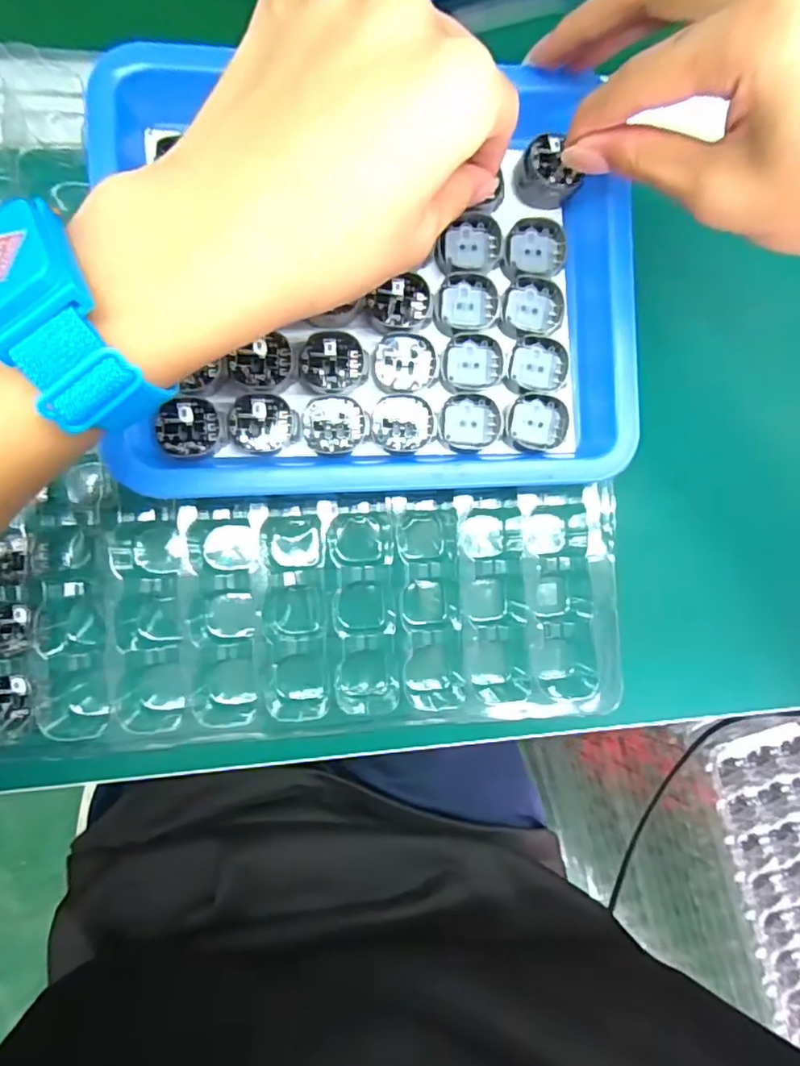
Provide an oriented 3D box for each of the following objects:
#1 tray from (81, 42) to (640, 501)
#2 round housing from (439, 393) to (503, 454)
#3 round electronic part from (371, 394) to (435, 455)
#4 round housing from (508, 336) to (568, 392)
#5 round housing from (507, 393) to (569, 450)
[{"bbox_3d":[-0.009,-0.105,0.251,0.216,0.031,0.173,-2,88,-6],"label":"tray"},{"bbox_3d":[0.032,-0.050,0.259,0.028,0.006,0.025,-3,88,-7],"label":"round housing"},{"bbox_3d":[0.001,-0.048,0.258,0.027,0.009,0.024,-3,88,-7],"label":"round electronic part"},{"bbox_3d":[0.063,-0.076,0.264,0.026,0.009,0.025,0,88,-6],"label":"round housing"},{"bbox_3d":[0.062,-0.050,0.264,0.027,0.008,0.023,7,87,-6],"label":"round housing"}]

